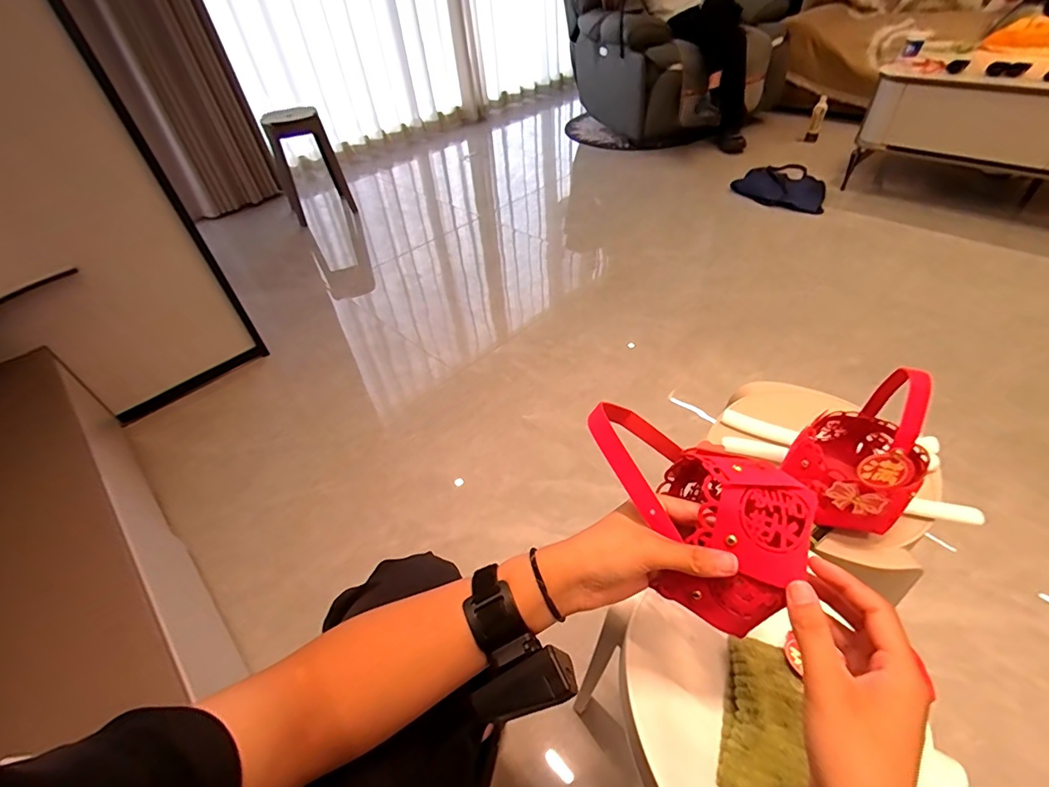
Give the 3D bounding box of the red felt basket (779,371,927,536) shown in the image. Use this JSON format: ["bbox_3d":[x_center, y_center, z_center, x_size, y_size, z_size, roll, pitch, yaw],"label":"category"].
[{"bbox_3d":[0.355,0.048,0.485,0.122,0.170,0.116,-32,50,-24],"label":"red felt basket"}]

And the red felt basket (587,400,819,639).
[{"bbox_3d":[0.125,0.086,0.363,0.097,0.100,0.168,-31,49,-23],"label":"red felt basket"}]

